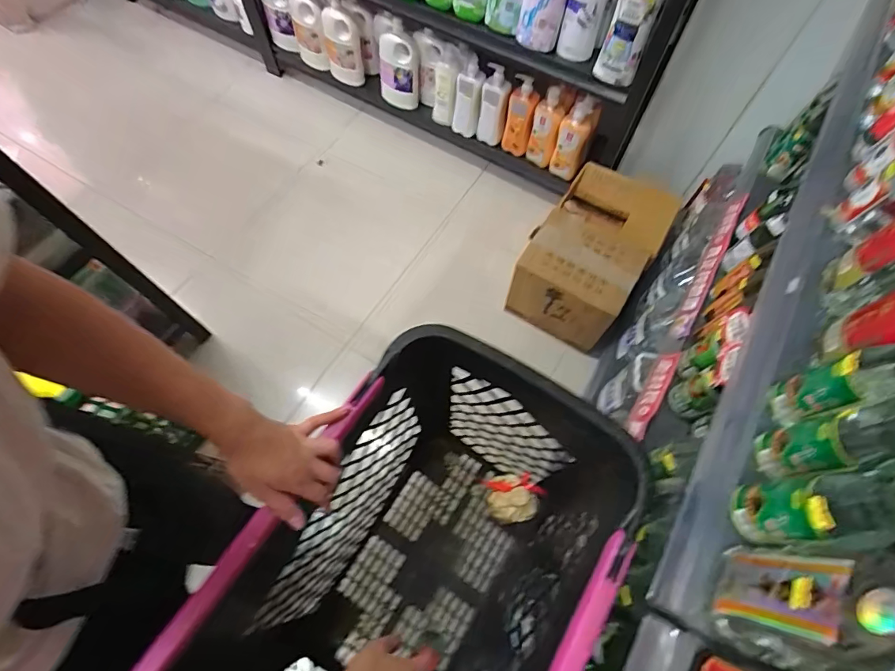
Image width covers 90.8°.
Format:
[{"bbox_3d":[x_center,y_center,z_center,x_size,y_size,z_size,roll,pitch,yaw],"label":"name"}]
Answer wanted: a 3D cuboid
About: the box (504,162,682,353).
[{"bbox_3d":[0.420,-0.239,1.304,0.289,0.265,0.441,32,70,12],"label":"box"}]

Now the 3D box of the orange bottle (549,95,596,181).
[{"bbox_3d":[0.371,-0.585,1.319,0.087,0.256,0.056,18,67,6],"label":"orange bottle"}]

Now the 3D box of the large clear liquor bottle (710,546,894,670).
[{"bbox_3d":[0.265,0.187,0.282,0.050,0.234,0.071,31,69,12],"label":"large clear liquor bottle"}]

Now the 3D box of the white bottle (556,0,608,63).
[{"bbox_3d":[0.330,-0.787,1.049,0.090,0.221,0.090,13,67,5],"label":"white bottle"}]

